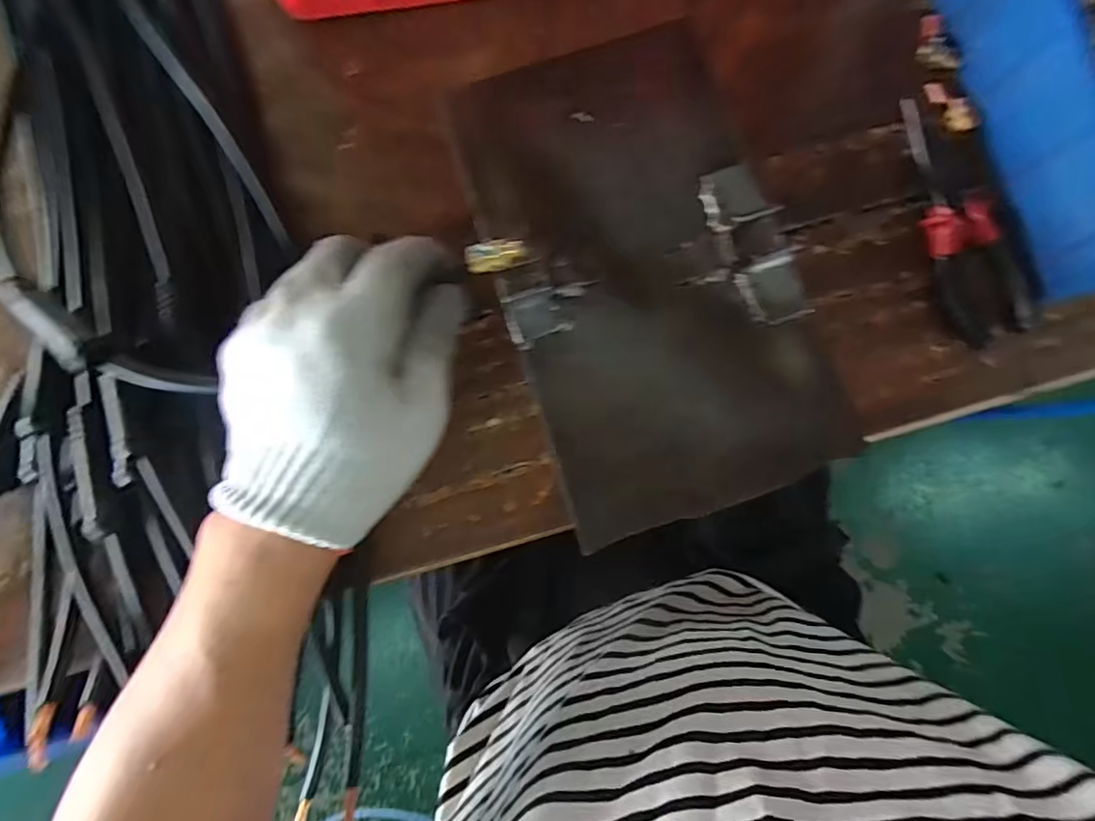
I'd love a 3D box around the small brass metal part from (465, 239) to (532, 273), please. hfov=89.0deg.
[{"bbox_3d":[-0.024,-0.073,0.264,0.030,0.011,0.011,-3,84,0],"label":"small brass metal part"}]

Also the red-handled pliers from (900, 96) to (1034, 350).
[{"bbox_3d":[0.265,-0.122,0.348,0.048,0.017,0.154,-15,84,-1],"label":"red-handled pliers"}]

